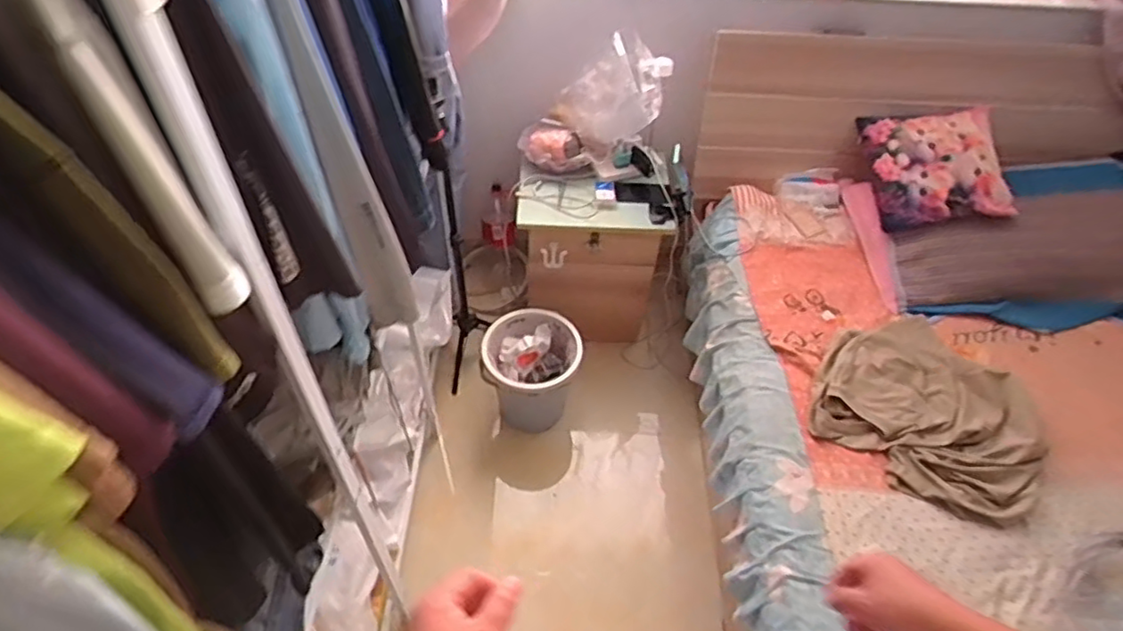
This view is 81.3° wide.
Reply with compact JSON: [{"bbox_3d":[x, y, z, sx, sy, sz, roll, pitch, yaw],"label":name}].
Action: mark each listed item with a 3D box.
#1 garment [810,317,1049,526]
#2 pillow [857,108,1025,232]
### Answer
[{"bbox_3d":[0.725,0.181,1.287,0.408,0.080,0.355,30,55,22],"label":"garment"},{"bbox_3d":[0.832,-0.332,1.459,0.267,0.071,0.246,-7,87,17],"label":"pillow"}]

